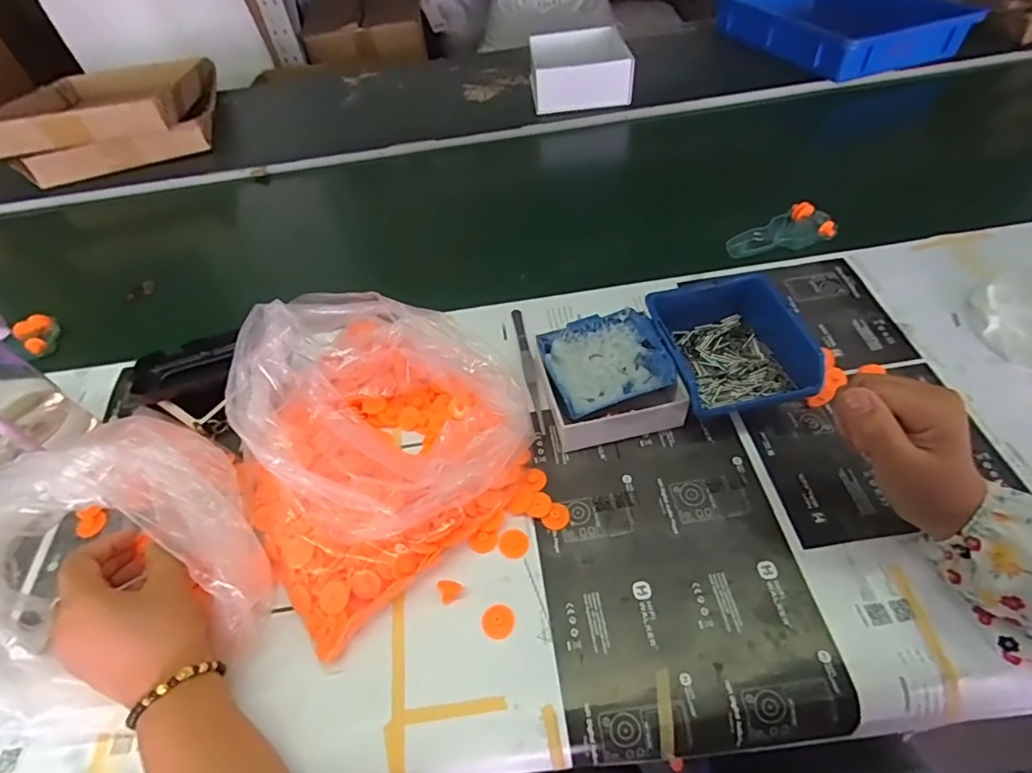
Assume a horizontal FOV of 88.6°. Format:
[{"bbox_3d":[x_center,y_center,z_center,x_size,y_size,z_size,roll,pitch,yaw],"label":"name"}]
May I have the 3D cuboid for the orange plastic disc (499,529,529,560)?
[{"bbox_3d":[-0.002,0.120,0.405,0.022,0.004,0.023,-3,50,4],"label":"orange plastic disc"}]

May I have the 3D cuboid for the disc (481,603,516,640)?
[{"bbox_3d":[-0.013,0.165,0.372,0.022,0.004,0.022,-3,50,4],"label":"disc"}]

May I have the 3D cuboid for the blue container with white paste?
[{"bbox_3d":[0.078,-0.016,0.470,0.097,0.051,0.082,-17,51,-8],"label":"blue container with white paste"}]

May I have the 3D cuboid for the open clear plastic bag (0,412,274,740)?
[{"bbox_3d":[-0.286,0.122,0.372,0.180,0.086,0.180,-28,53,-17],"label":"open clear plastic bag"}]

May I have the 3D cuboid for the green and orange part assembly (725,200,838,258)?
[{"bbox_3d":[0.295,-0.175,0.593,0.115,0.020,0.060,-17,51,-8],"label":"green and orange part assembly"}]

